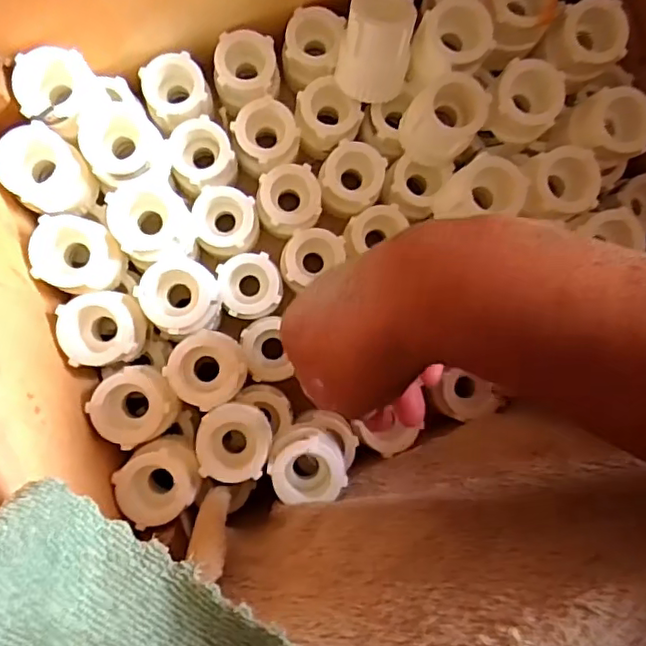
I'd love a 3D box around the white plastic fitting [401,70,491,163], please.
[{"bbox_3d":[0.066,-0.114,0.344,0.038,0.049,0.037,0,88,-6],"label":"white plastic fitting"}]

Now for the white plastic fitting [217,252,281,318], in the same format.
[{"bbox_3d":[-0.043,-0.022,0.365,0.035,0.023,0.038,-9,89,-6],"label":"white plastic fitting"}]

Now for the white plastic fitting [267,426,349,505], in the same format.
[{"bbox_3d":[-0.009,0.074,0.328,0.039,0.050,0.035,6,87,-5],"label":"white plastic fitting"}]

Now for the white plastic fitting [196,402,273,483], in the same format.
[{"bbox_3d":[-0.045,0.060,0.310,0.036,0.016,0.037,7,87,-5],"label":"white plastic fitting"}]

